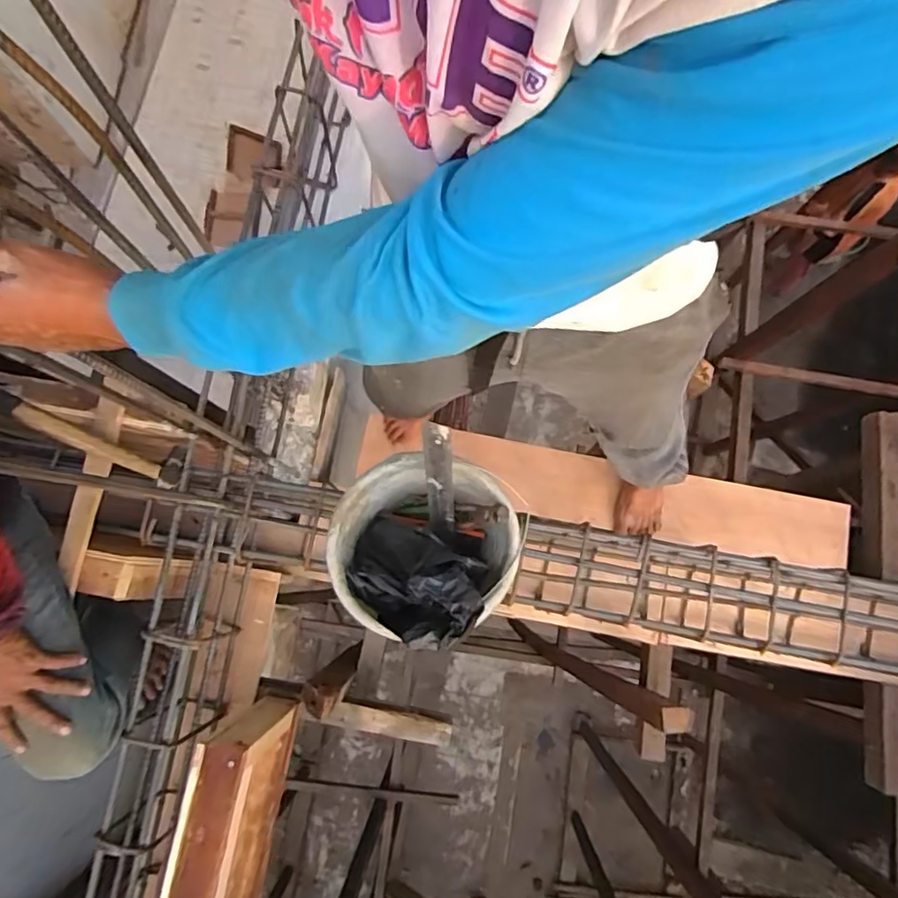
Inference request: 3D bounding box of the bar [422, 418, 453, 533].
[{"bbox_3d":[-0.013,0.046,0.754,0.037,0.244,0.009,18,56,14],"label":"bar"}]

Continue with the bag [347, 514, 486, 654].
[{"bbox_3d":[-0.043,0.168,0.785,0.187,0.235,0.147,11,80,2],"label":"bag"}]

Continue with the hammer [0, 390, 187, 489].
[{"bbox_3d":[-0.563,-0.041,0.893,0.334,0.065,0.073,30,79,-30],"label":"hammer"}]

